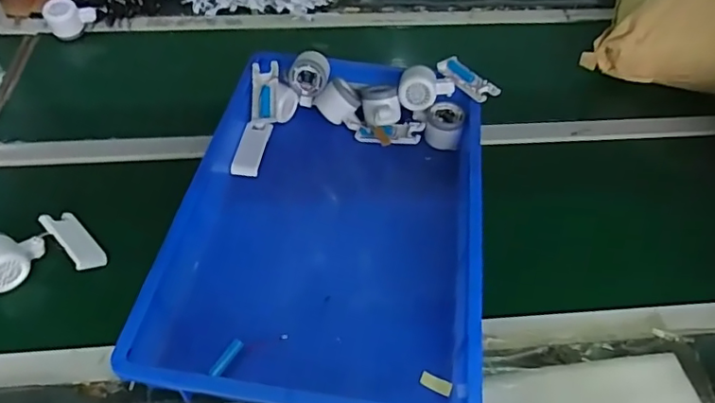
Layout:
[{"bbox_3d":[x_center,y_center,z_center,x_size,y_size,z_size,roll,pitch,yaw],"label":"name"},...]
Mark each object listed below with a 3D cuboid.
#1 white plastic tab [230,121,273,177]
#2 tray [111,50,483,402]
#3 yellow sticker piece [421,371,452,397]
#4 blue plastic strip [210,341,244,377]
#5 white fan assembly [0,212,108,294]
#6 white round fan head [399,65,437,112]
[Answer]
[{"bbox_3d":[-0.157,-0.079,0.802,0.037,0.021,0.101,7,51,3],"label":"white plastic tab"},{"bbox_3d":[-0.027,0.004,0.711,0.357,0.068,0.529,7,51,3],"label":"tray"},{"bbox_3d":[0.086,0.201,0.594,0.034,0.004,0.015,21,53,14],"label":"yellow sticker piece"},{"bbox_3d":[-0.143,0.173,0.595,0.012,0.013,0.048,23,53,16],"label":"blue plastic strip"},{"bbox_3d":[-0.396,0.063,0.660,0.094,0.056,0.129,38,58,25],"label":"white fan assembly"},{"bbox_3d":[0.093,-0.171,0.838,0.056,0.058,0.058,1,51,-2],"label":"white round fan head"}]

